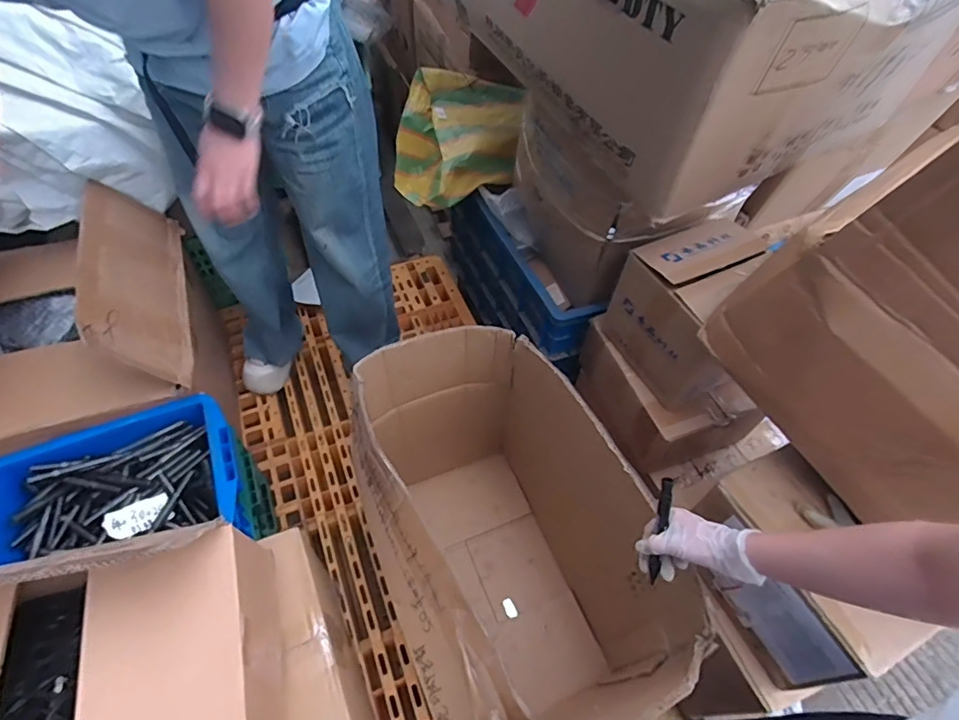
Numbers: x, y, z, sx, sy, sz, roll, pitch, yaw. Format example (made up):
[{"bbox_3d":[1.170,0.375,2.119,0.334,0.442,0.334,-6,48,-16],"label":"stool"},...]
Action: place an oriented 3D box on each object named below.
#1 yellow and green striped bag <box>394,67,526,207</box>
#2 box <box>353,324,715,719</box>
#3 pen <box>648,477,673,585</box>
[{"bbox_3d":[-0.050,-0.540,1.262,0.311,0.194,0.294,-21,57,-16],"label":"yellow and green striped bag"},{"bbox_3d":[0.022,0.322,0.895,0.354,0.489,0.569,-21,57,-16],"label":"box"},{"bbox_3d":[0.212,0.202,0.599,0.013,0.136,0.010,5,13,3],"label":"pen"}]

